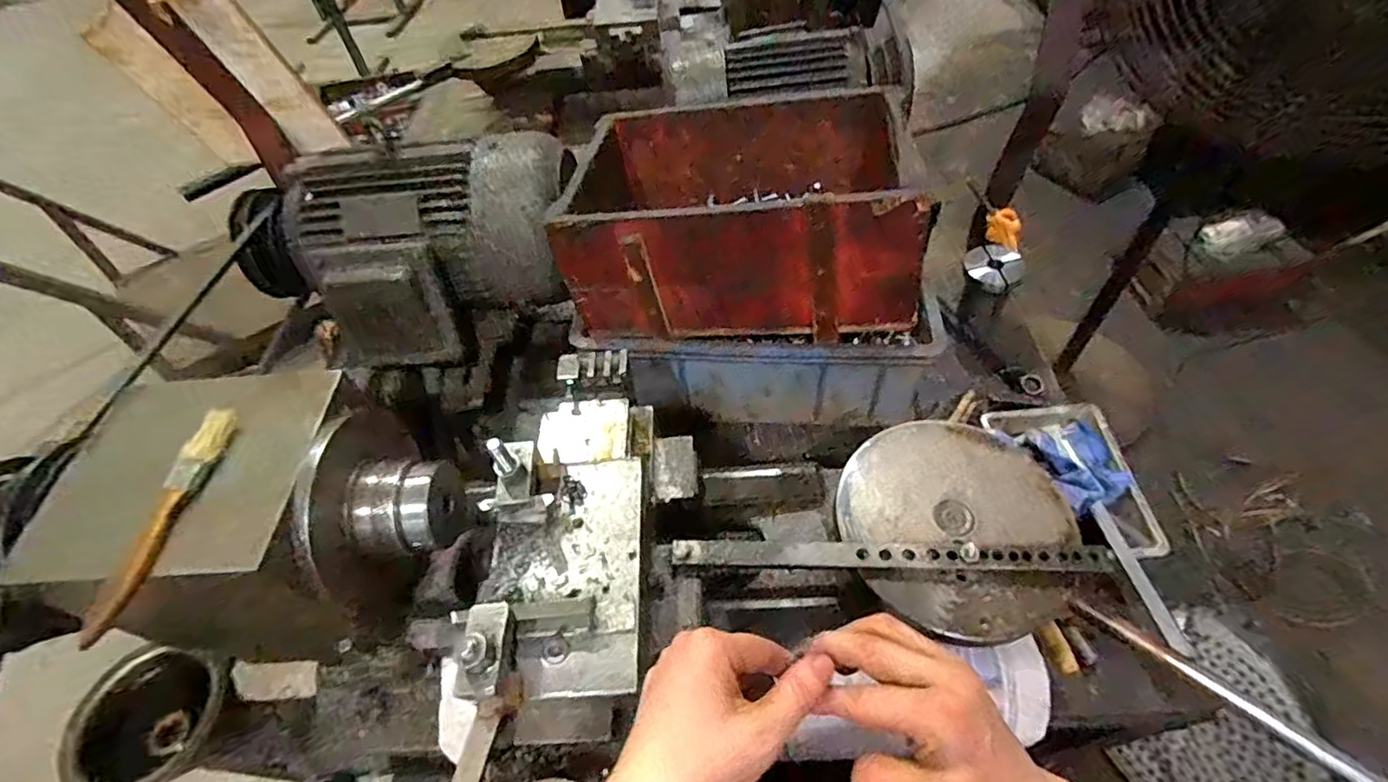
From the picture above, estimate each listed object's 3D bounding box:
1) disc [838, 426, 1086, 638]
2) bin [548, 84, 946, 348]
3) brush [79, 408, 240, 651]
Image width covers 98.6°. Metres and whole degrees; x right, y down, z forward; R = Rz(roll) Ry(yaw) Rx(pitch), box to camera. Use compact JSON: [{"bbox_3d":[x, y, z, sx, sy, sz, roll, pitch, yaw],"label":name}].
[{"bbox_3d":[0.223,0.110,0.504,0.182,0.014,0.182,-2,56,3],"label":"disc"},{"bbox_3d":[0.049,-0.202,0.664,0.368,0.161,0.252,2,53,8],"label":"bin"},{"bbox_3d":[-0.340,0.078,0.380,0.022,0.017,0.153,2,53,7],"label":"brush"}]

